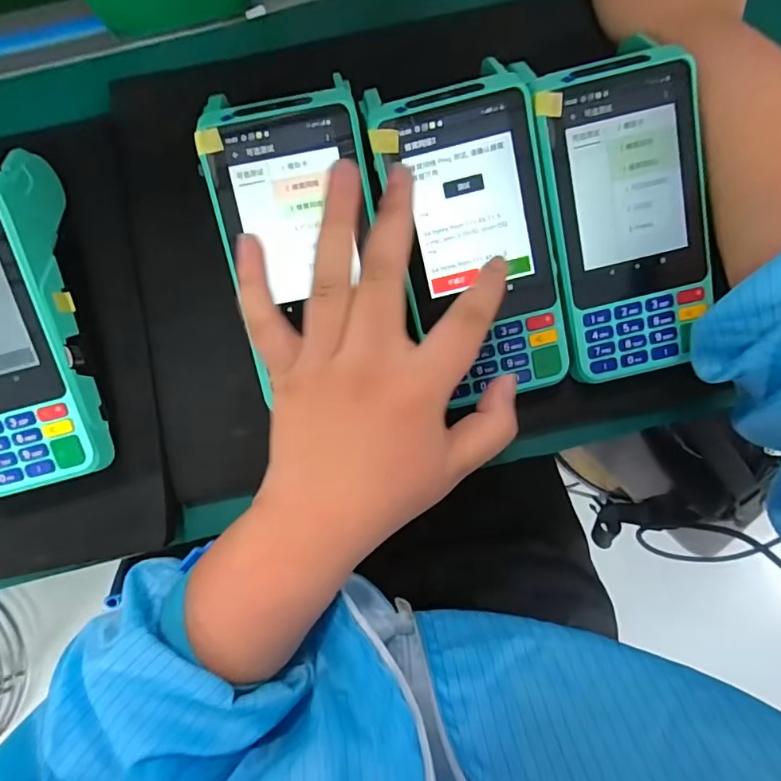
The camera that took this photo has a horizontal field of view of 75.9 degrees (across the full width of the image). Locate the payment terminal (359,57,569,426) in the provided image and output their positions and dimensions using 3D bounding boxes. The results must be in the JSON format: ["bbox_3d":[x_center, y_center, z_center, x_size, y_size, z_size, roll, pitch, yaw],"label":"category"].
[{"bbox_3d":[0.044,-0.074,0.265,0.076,0.050,0.149,-18,103,3],"label":"payment terminal"}]

